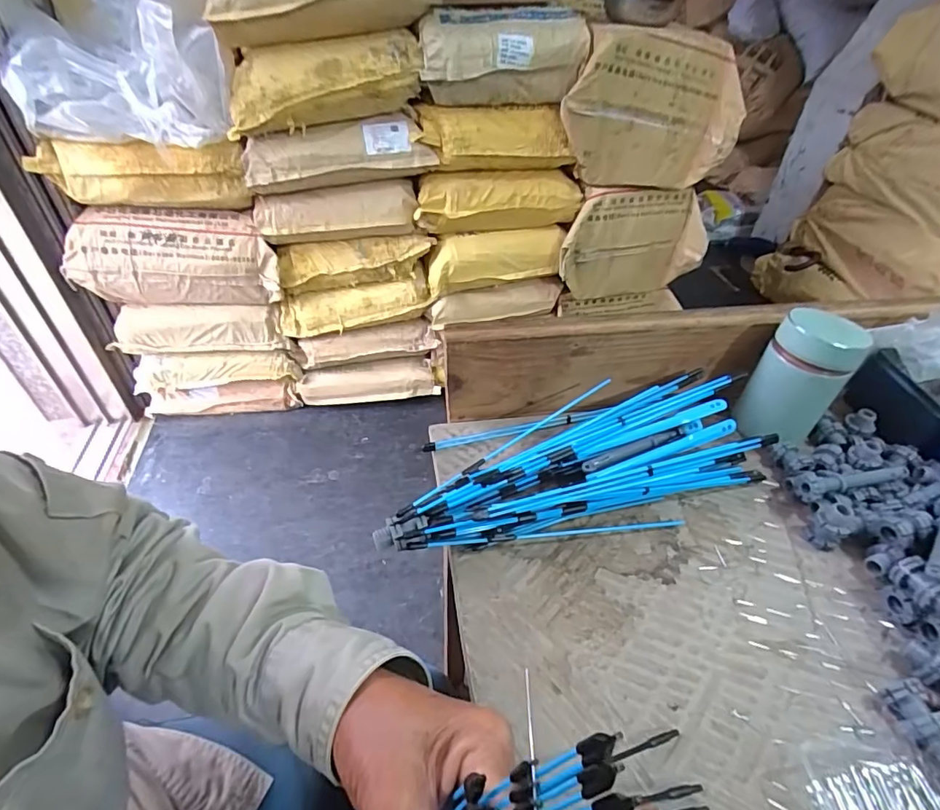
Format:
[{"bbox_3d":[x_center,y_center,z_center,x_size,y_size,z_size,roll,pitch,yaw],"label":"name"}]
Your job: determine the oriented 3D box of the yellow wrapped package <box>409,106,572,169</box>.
[{"bbox_3d":[0.064,-0.630,1.200,0.361,0.132,0.090,-9,43,-13],"label":"yellow wrapped package"}]

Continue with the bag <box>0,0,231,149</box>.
[{"bbox_3d":[-0.713,-0.673,1.043,0.377,0.204,0.174,-1,42,-4],"label":"bag"}]

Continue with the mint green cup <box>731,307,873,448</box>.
[{"bbox_3d":[0.278,-0.022,0.428,0.064,0.104,0.056,32,49,28],"label":"mint green cup"}]

